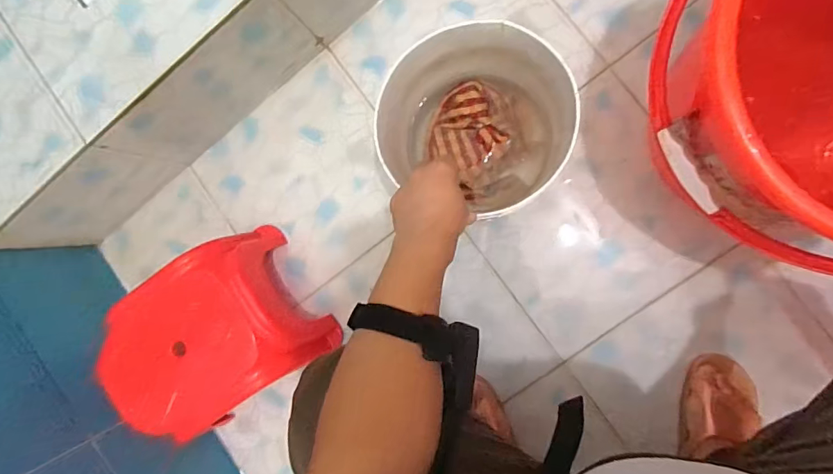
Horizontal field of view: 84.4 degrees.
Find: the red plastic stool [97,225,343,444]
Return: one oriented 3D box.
[{"bbox_3d":[-0.281,0.140,0.668,0.275,0.160,0.207,-36,86,8],"label":"red plastic stool"}]

